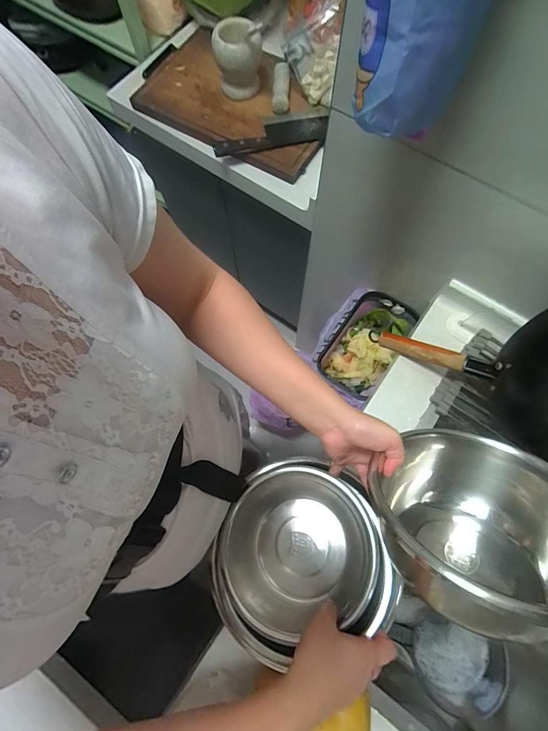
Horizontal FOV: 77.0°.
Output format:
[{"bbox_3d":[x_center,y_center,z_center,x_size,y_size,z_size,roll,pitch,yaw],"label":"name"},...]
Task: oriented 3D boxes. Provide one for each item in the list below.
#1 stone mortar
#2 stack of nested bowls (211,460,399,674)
[{"bbox_3d":[-0.074,-0.631,0.713,0.097,0.120,0.098,-6,73,-2],"label":"stone mortar"},{"bbox_3d":[0.029,0.246,0.464,0.222,0.105,0.222,-21,59,4],"label":"stack of nested bowls"}]

